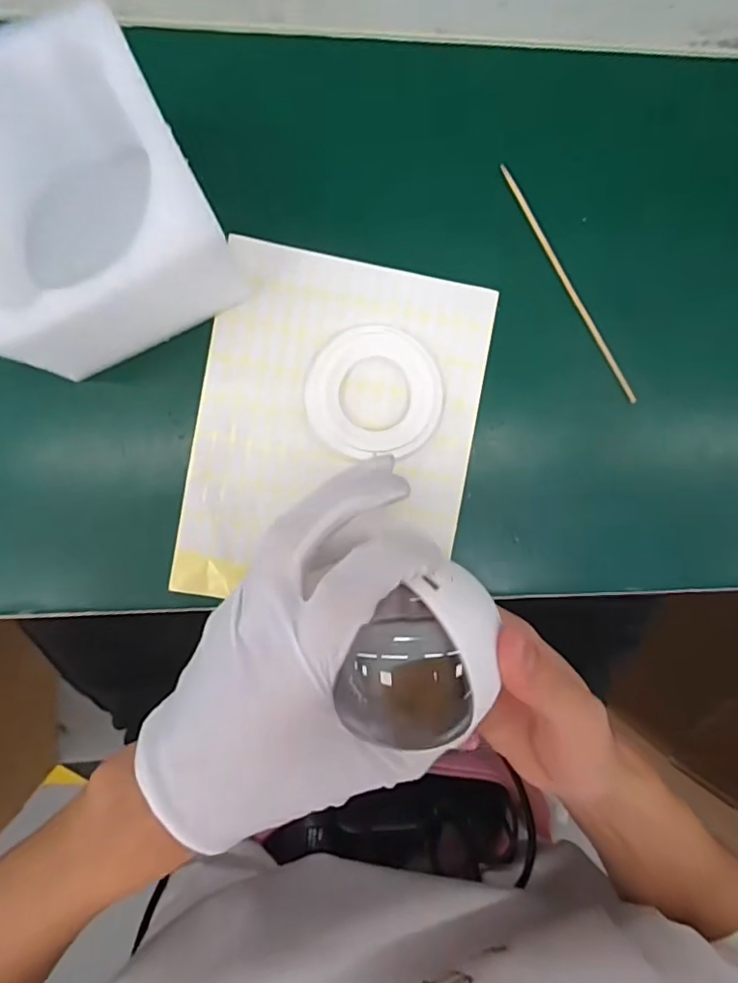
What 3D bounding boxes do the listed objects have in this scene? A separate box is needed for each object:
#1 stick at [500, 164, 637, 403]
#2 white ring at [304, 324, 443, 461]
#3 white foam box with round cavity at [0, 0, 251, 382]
[{"bbox_3d":[0.113,-0.115,0.323,0.004,0.004,0.148,-32,95,-3],"label":"stick"},{"bbox_3d":[0.003,-0.054,0.309,0.071,0.008,0.069,0,93,-5],"label":"white ring"},{"bbox_3d":[-0.122,-0.117,0.254,0.099,0.091,0.104,-28,95,-3],"label":"white foam box with round cavity"}]

